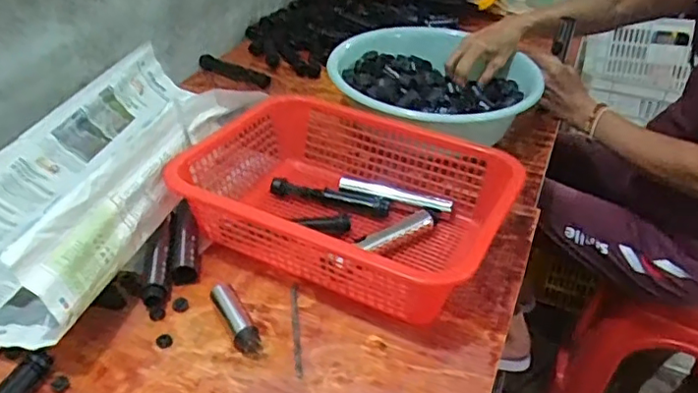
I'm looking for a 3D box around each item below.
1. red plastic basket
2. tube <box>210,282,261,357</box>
[{"bbox_3d":[-0.006,0.004,0.661,0.332,0.105,0.236,19,38,21],"label":"red plastic basket"},{"bbox_3d":[-0.106,0.115,0.568,0.027,0.024,0.081,-17,40,-26],"label":"tube"}]

